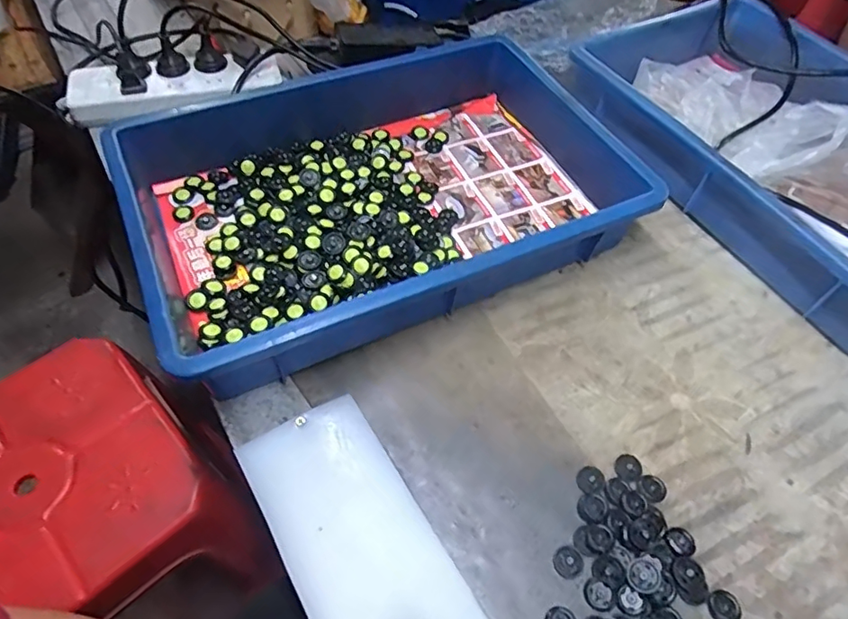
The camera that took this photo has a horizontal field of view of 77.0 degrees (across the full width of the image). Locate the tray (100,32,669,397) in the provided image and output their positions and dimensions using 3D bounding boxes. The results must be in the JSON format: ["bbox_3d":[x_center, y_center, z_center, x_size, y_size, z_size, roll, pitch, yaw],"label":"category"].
[{"bbox_3d":[-0.040,-0.116,0.506,0.427,0.080,0.288,-21,59,-17],"label":"tray"}]

